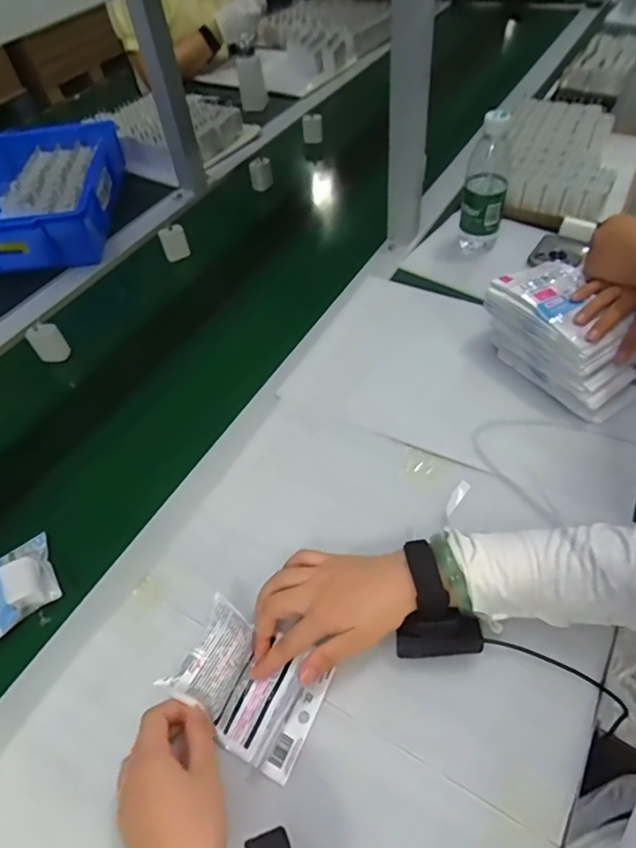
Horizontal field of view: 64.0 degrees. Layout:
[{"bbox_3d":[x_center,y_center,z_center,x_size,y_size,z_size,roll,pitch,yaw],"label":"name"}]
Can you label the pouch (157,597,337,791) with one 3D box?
[{"bbox_3d":[-0.058,0.216,0.427,0.117,0.046,0.091,22,58,20],"label":"pouch"}]

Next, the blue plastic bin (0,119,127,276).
[{"bbox_3d":[-0.517,-0.422,0.939,0.263,0.094,0.364,-7,54,1],"label":"blue plastic bin"}]

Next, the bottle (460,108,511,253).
[{"bbox_3d":[0.246,-0.348,0.743,0.060,0.196,0.069,11,57,14],"label":"bottle"}]

